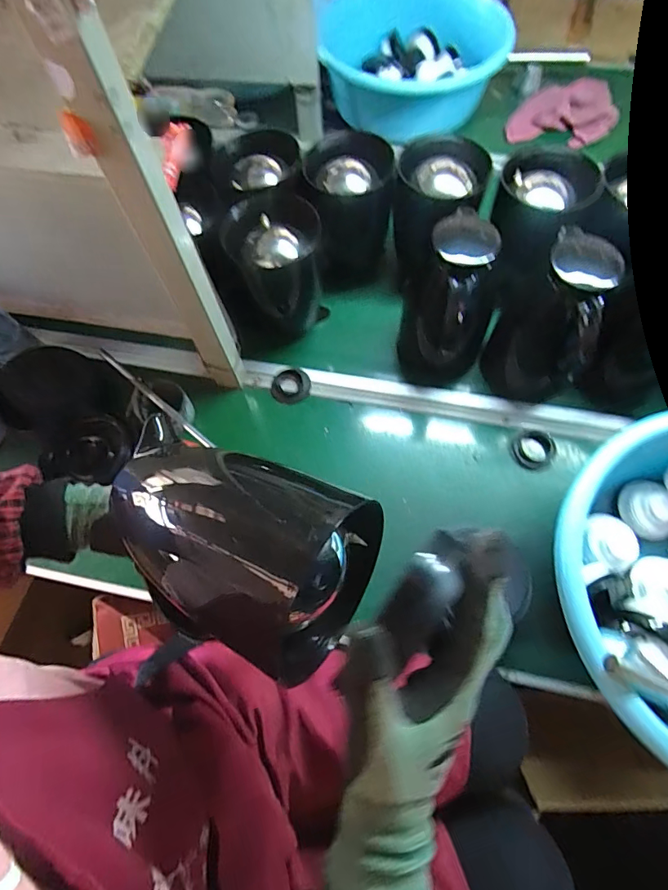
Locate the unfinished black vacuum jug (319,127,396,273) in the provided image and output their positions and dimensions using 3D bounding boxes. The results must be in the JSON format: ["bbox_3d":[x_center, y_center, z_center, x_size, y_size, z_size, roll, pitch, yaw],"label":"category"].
[{"bbox_3d":[0.022,-0.364,0.721,0.123,0.173,0.140,-2,67,2],"label":"unfinished black vacuum jug"}]

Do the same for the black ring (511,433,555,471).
[{"bbox_3d":[0.286,0.007,0.648,0.058,0.013,0.054,-1,67,2],"label":"black ring"}]

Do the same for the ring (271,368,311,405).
[{"bbox_3d":[-0.067,-0.090,0.707,0.061,0.015,0.058,-1,67,2],"label":"ring"}]

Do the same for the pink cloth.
[{"bbox_3d":[0.461,-0.667,0.910,0.192,0.032,0.141,20,93,14],"label":"pink cloth"}]

